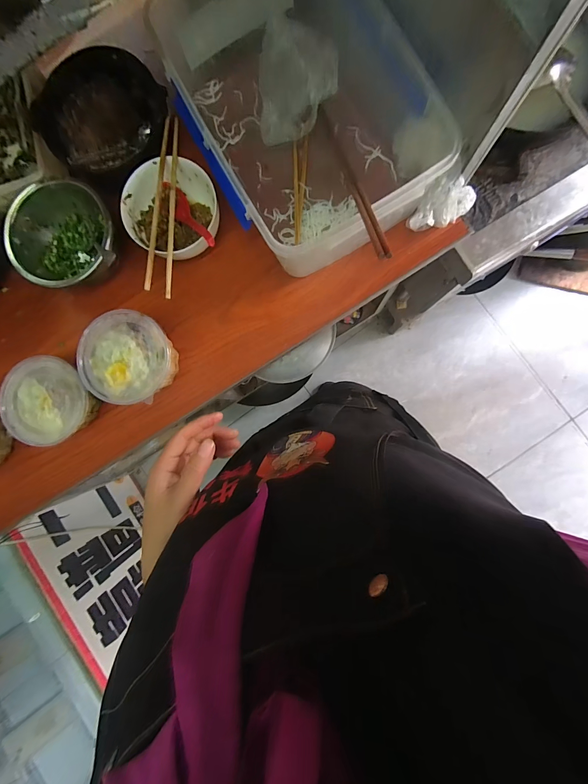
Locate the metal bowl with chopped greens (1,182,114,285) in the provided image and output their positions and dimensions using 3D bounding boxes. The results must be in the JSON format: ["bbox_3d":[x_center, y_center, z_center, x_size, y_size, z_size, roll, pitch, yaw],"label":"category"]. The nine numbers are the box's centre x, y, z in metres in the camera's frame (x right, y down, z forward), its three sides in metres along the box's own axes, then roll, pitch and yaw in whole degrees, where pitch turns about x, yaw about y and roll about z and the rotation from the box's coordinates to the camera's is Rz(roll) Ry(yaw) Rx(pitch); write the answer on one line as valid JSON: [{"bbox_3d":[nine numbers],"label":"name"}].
[{"bbox_3d":[-0.374,-0.249,0.545,0.185,0.080,0.167,35,91,4],"label":"metal bowl with chopped greens"}]

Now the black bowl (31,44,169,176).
[{"bbox_3d":[-0.303,-0.439,0.533,0.185,0.076,0.180,0,88,4],"label":"black bowl"}]

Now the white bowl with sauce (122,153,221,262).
[{"bbox_3d":[-0.204,-0.293,0.535,0.137,0.075,0.150,0,88,4],"label":"white bowl with sauce"}]

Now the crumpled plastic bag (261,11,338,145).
[{"bbox_3d":[0.007,-0.490,0.519,0.117,0.081,0.155,4,88,4],"label":"crumpled plastic bag"}]

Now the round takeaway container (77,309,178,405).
[{"bbox_3d":[-0.260,-0.053,0.531,0.135,0.093,0.137,0,88,4],"label":"round takeaway container"}]

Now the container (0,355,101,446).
[{"bbox_3d":[-0.405,0.013,0.546,0.133,0.075,0.135,0,88,4],"label":"container"}]

